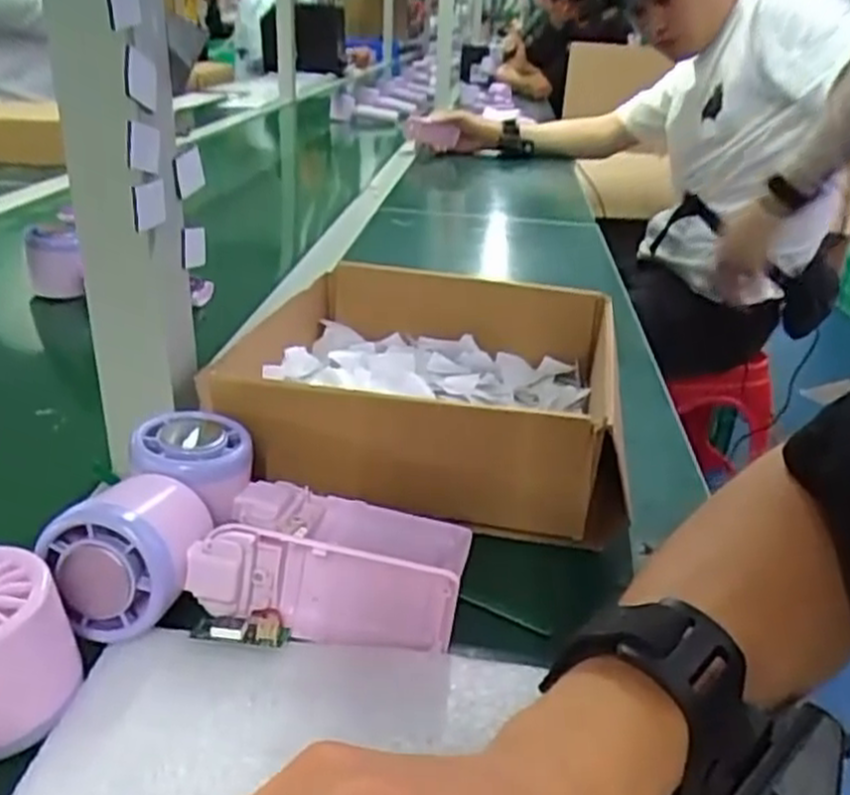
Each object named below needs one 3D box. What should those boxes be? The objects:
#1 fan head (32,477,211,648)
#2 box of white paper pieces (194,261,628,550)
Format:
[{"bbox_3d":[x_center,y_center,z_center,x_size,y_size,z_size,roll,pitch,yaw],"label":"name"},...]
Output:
[{"bbox_3d":[-0.124,0.062,0.333,0.055,0.055,0.062,4,26,1],"label":"fan head"},{"bbox_3d":[0.005,-0.019,0.500,0.219,0.063,0.238,7,26,4],"label":"box of white paper pieces"}]

